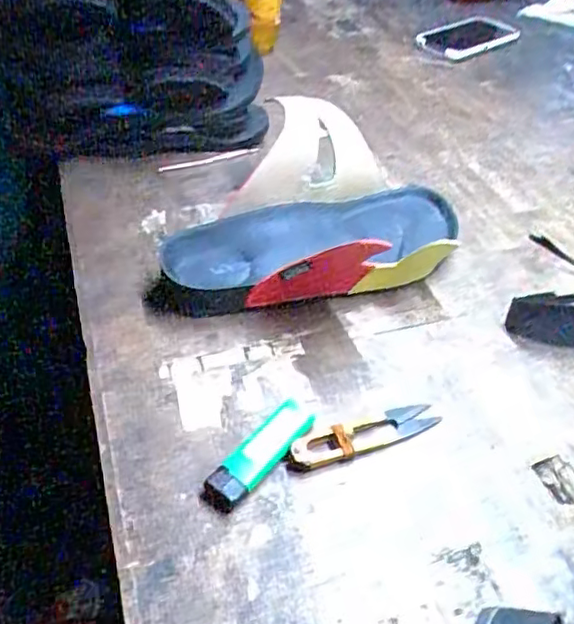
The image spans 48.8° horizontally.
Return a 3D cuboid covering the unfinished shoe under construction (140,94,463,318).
[{"bbox_3d":[0.018,-0.083,0.501,0.252,0.098,0.159,-14,47,-19],"label":"unfinished shoe under construction"}]

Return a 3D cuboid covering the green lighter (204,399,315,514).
[{"bbox_3d":[-0.016,0.084,0.374,0.024,0.009,0.080,31,50,25],"label":"green lighter"}]

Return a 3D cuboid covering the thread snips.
[{"bbox_3d":[0.047,0.075,0.389,0.100,0.010,0.022,-16,47,-20],"label":"thread snips"}]

